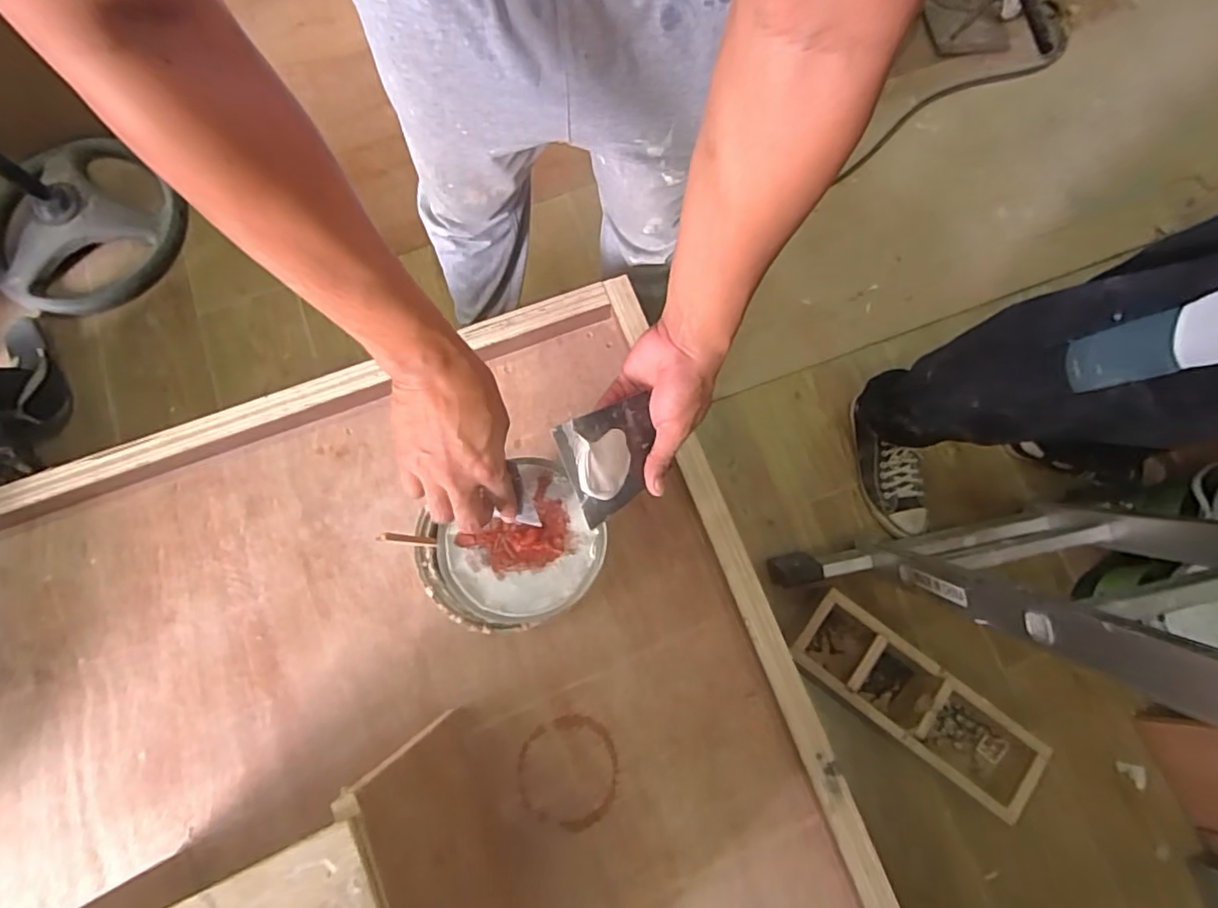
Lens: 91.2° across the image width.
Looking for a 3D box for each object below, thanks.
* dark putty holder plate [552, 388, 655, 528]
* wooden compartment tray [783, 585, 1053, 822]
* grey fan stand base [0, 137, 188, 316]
[{"bbox_3d":[0.003,0.005,0.510,0.087,0.008,0.090,-24,110,-27],"label":"dark putty holder plate"},{"bbox_3d":[0.511,0.410,1.001,0.420,0.108,0.141,38,79,8],"label":"wooden compartment tray"},{"bbox_3d":[-1.106,-0.476,1.224,0.390,0.102,0.368,41,79,9],"label":"grey fan stand base"}]

